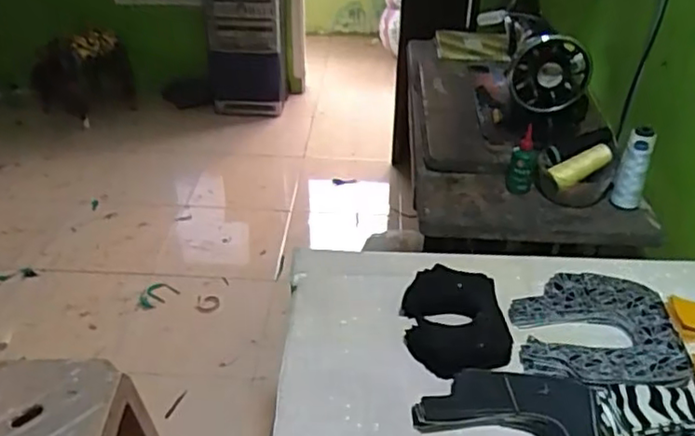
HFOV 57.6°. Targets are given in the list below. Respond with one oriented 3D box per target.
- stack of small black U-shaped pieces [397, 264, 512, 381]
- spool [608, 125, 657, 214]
[{"bbox_3d":[0.135,0.128,0.810,0.122,0.019,0.176,1,35,-1],"label":"stack of small black U-shaped pieces"},{"bbox_3d":[0.468,-0.077,1.035,0.046,0.125,0.041,17,38,22],"label":"spool"}]

